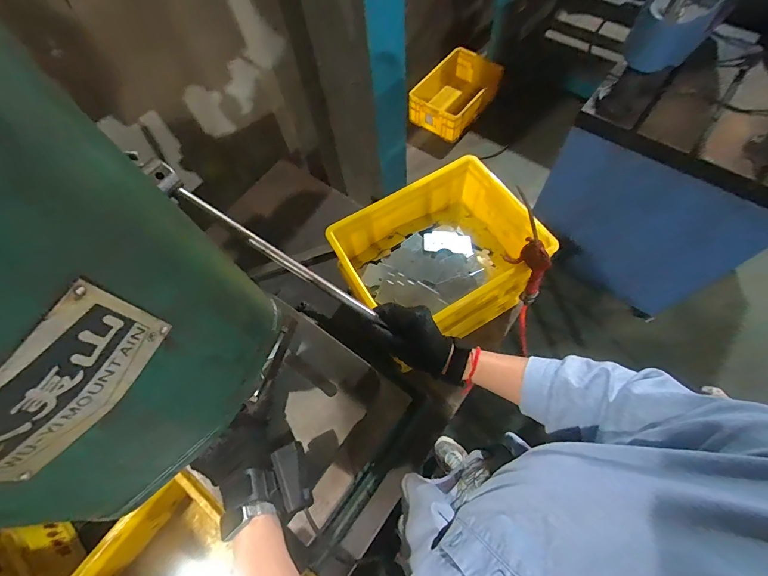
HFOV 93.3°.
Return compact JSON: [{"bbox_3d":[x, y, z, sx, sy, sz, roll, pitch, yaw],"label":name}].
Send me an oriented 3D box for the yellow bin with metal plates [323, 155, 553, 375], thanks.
[{"bbox_3d":[0.102,-0.056,0.729,0.345,0.167,0.282,-33,68,-11],"label":"yellow bin with metal plates"}]

